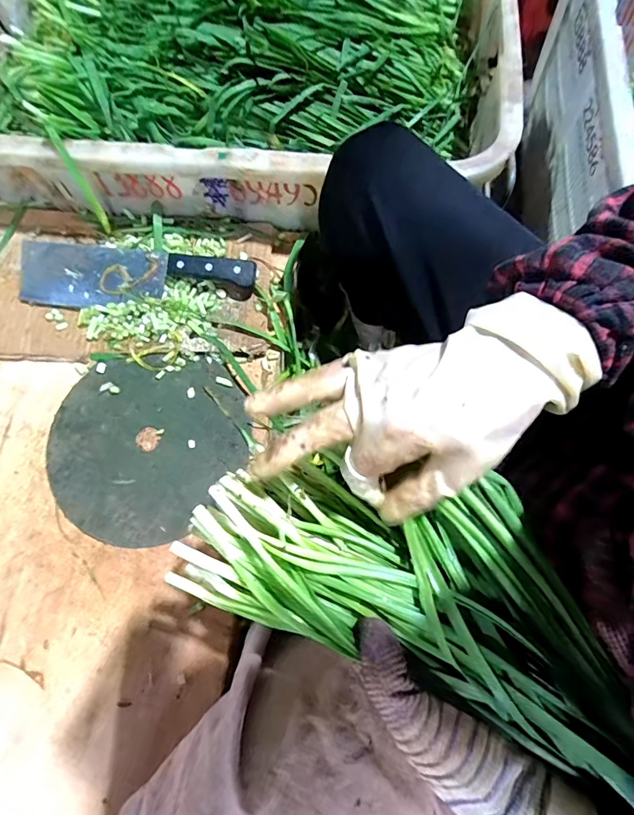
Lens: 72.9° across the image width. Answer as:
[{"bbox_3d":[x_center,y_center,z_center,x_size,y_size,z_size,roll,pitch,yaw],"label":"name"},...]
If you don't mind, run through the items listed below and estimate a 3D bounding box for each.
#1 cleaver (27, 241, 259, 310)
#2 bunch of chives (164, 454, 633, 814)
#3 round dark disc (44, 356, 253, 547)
[{"bbox_3d":[-0.207,-0.146,0.491,0.275,0.036,0.077,7,72,4],"label":"cleaver"},{"bbox_3d":[0.056,0.102,0.262,0.272,0.047,0.121,19,73,11],"label":"bunch of chives"},{"bbox_3d":[-0.176,0.041,0.450,0.205,0.005,0.189,0,72,1],"label":"round dark disc"}]

